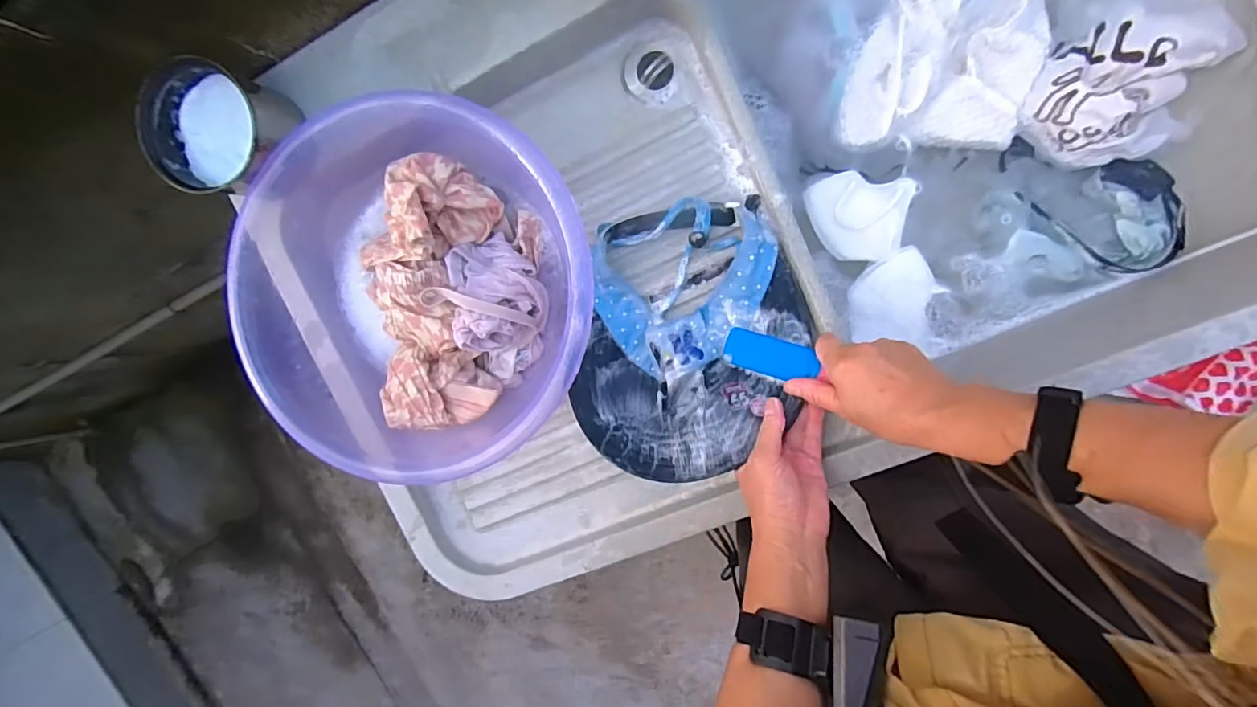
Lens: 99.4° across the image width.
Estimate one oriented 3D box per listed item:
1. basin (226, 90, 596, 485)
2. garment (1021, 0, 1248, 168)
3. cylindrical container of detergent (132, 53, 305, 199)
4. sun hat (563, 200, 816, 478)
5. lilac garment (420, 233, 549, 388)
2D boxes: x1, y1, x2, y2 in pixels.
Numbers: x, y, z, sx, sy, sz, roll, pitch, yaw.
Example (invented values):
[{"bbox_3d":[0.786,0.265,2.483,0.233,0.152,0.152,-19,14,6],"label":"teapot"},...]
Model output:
[{"bbox_3d":[-0.185,-0.055,0.494,0.311,0.119,0.312,1,100,8],"label":"basin"},{"bbox_3d":[0.500,-0.264,0.517,0.197,0.040,0.131,-24,96,11],"label":"garment"},{"bbox_3d":[-0.358,-0.194,0.473,0.105,0.068,0.103,1,100,8],"label":"cylindrical container of detergent"},{"bbox_3d":[0.058,-0.014,0.481,0.196,0.079,0.240,9,98,2],"label":"sun hat"},{"bbox_3d":[-0.124,-0.039,0.498,0.094,0.068,0.131,-30,95,12],"label":"lilac garment"}]

